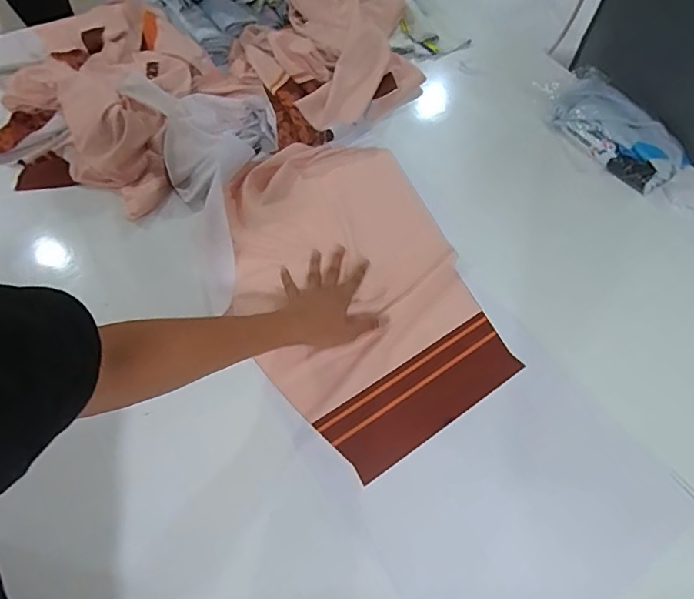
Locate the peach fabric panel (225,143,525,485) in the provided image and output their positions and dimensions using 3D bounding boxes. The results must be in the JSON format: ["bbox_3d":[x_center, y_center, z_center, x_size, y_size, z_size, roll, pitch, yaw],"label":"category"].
[{"bbox_3d":[0.007,-0.031,0.746,0.310,0.027,0.509,-21,64,-14],"label":"peach fabric panel"}]

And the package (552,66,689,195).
[{"bbox_3d":[0.490,-0.324,0.936,0.150,0.059,0.299,-25,62,-18],"label":"package"}]

